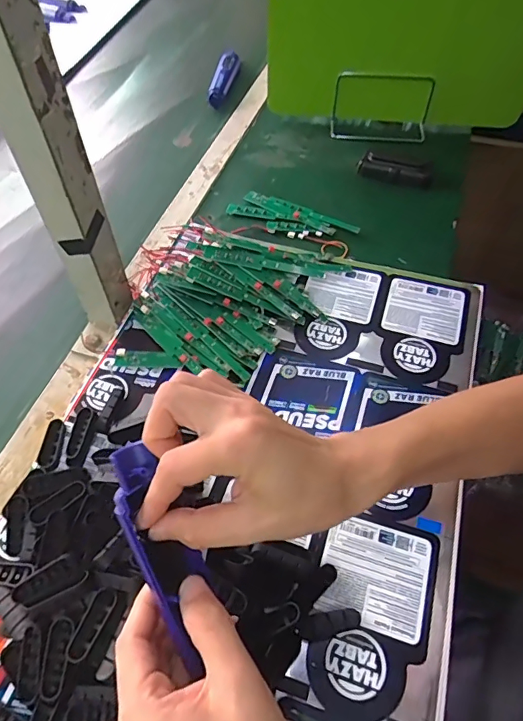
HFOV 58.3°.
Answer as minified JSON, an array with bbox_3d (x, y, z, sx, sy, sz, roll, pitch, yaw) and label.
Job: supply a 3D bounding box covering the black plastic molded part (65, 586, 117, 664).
[{"bbox_3d":[-0.119,0.186,0.332,0.018,0.013,0.047,18,57,11],"label":"black plastic molded part"}]

